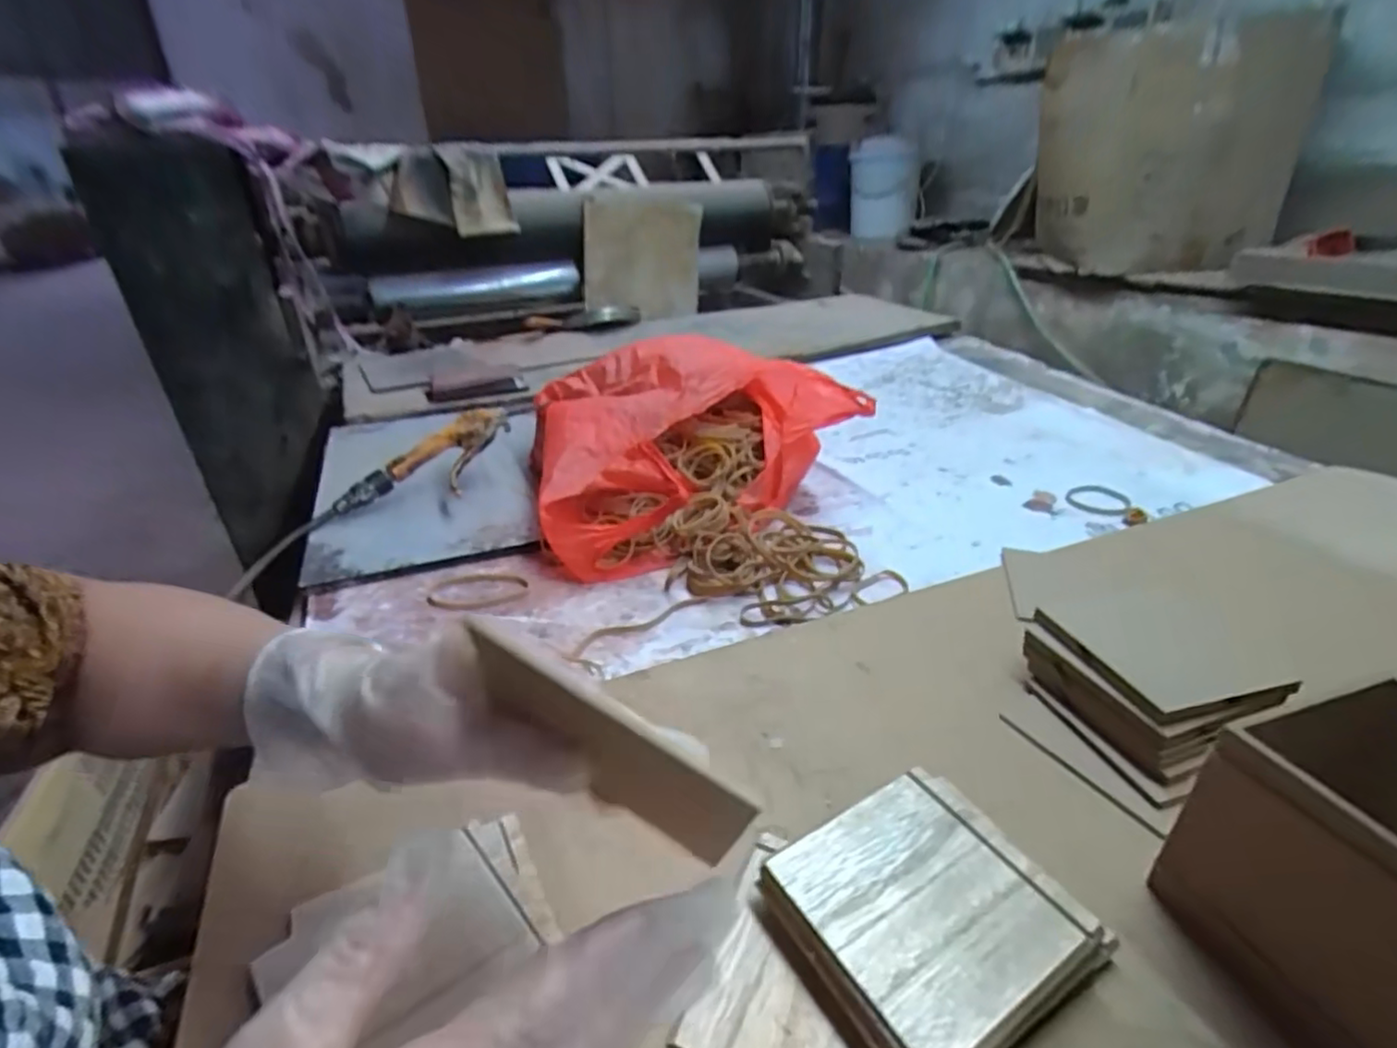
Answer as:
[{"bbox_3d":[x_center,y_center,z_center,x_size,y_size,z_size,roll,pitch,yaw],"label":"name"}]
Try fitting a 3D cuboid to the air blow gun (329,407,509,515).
[{"bbox_3d":[-0.279,-0.060,0.681,0.193,0.043,0.067,-35,40,-22],"label":"air blow gun"}]

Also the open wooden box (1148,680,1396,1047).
[{"bbox_3d":[0.300,0.150,0.283,0.118,0.106,0.113,-12,30,-18],"label":"open wooden box"}]

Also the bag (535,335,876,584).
[{"bbox_3d":[-0.020,-0.092,0.704,0.358,0.135,0.279,-18,32,-28],"label":"bag"}]

